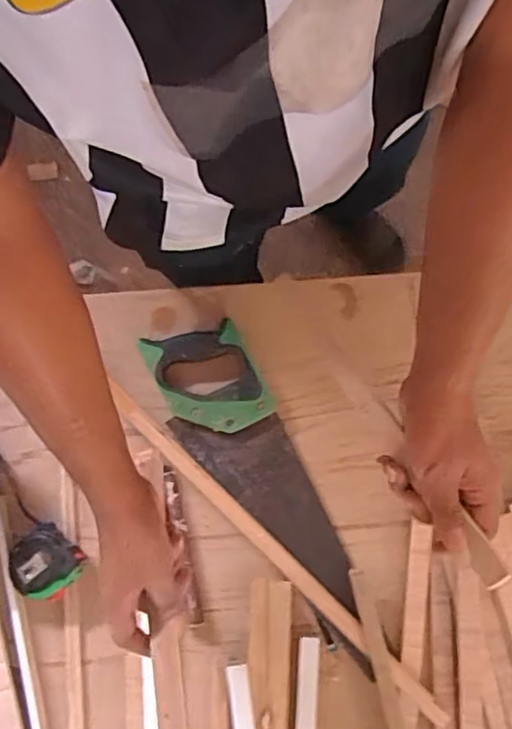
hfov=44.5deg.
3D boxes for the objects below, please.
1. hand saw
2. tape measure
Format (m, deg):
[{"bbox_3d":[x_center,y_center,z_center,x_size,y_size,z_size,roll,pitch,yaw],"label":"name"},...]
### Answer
[{"bbox_3d":[0.003,0.143,0.691,0.114,0.021,0.399,-24,80,-3],"label":"hand saw"},{"bbox_3d":[-0.231,0.217,0.676,0.073,0.037,0.068,42,83,8],"label":"tape measure"}]

